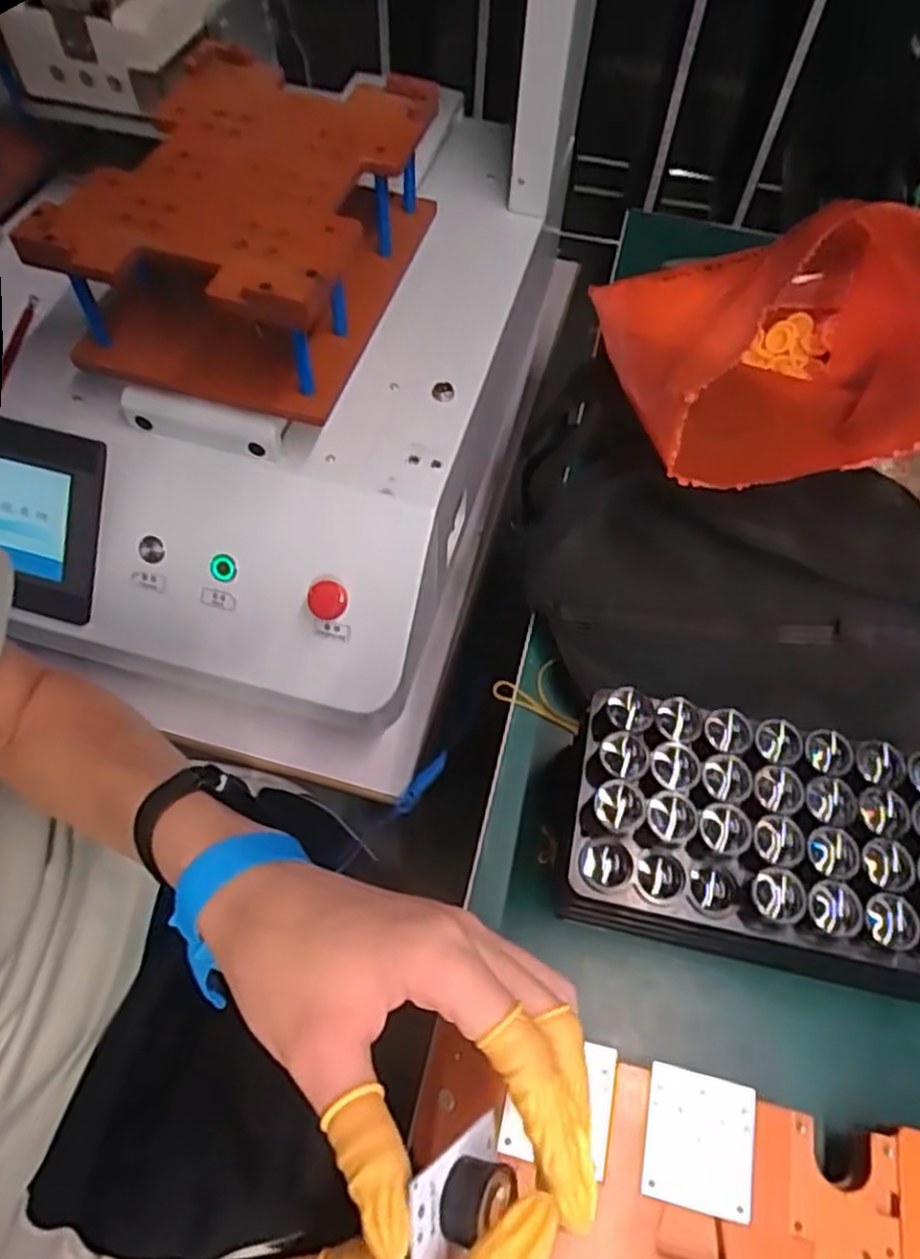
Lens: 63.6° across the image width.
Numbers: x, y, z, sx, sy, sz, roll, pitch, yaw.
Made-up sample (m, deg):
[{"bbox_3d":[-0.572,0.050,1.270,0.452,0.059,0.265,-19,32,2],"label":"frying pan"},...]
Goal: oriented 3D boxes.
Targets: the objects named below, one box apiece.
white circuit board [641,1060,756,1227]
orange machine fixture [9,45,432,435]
[{"bbox_3d":[0.101,0.214,0.311,0.044,0.004,0.048,13,61,5],"label":"white circuit board"},{"bbox_3d":[-0.144,-0.292,0.542,0.187,0.106,0.259,16,61,7],"label":"orange machine fixture"}]

